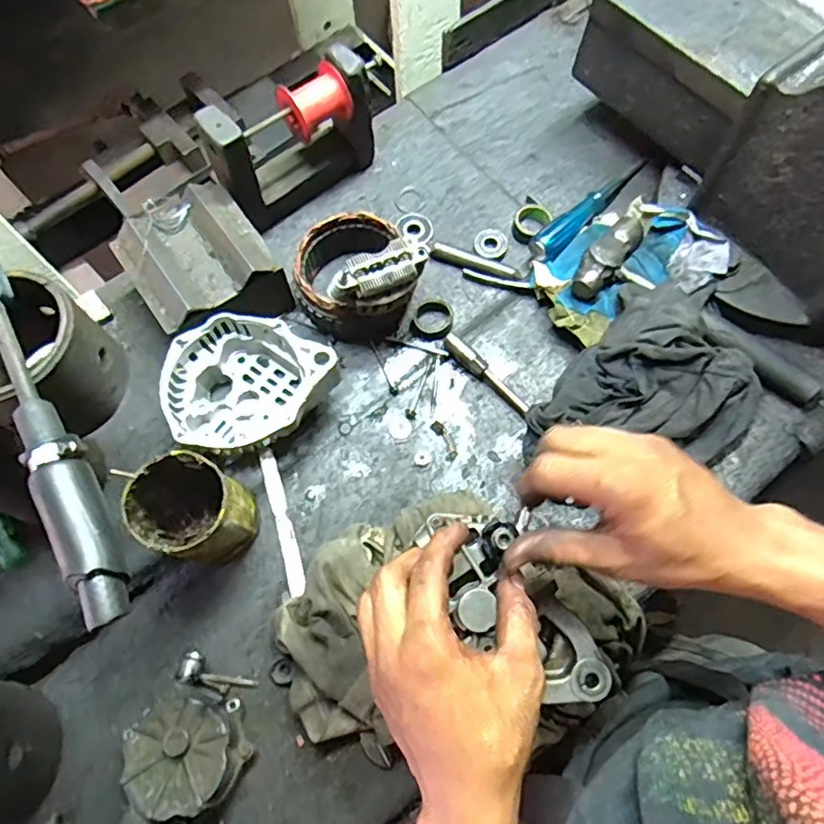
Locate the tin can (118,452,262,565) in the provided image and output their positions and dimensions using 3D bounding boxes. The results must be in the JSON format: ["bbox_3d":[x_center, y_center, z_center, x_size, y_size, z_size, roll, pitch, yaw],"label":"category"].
[{"bbox_3d":[-0.173,0.084,0.487,0.073,0.123,0.072,-1,69,2],"label":"tin can"}]

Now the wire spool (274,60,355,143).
[{"bbox_3d":[-0.093,-0.294,0.570,0.043,0.049,0.063,43,76,16],"label":"wire spool"}]

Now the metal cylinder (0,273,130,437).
[{"bbox_3d":[-0.244,-0.030,0.381,0.090,0.075,0.093,-1,69,2],"label":"metal cylinder"}]

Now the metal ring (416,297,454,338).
[{"bbox_3d":[0.023,-0.093,0.593,0.039,0.014,0.042,-1,69,2],"label":"metal ring"}]

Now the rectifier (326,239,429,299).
[{"bbox_3d":[-0.028,-0.123,0.509,0.091,0.021,0.034,-32,71,-10],"label":"rectifier"}]

